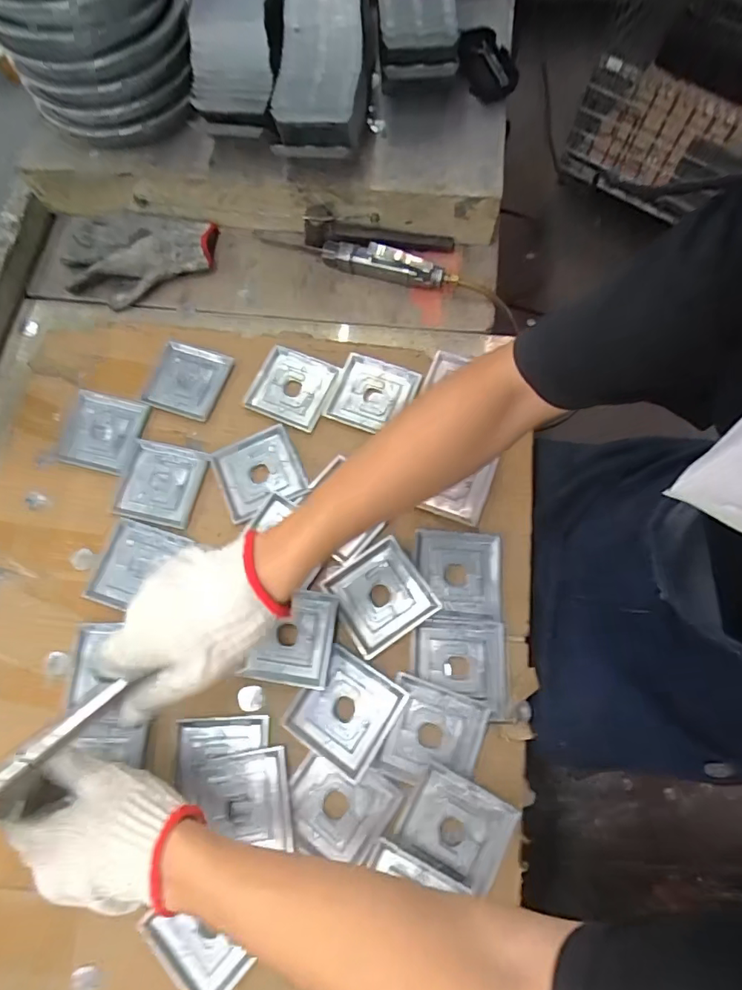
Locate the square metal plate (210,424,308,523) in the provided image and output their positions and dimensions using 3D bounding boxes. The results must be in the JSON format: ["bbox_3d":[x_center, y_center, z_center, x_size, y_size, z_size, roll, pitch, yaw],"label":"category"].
[{"bbox_3d":[-0.124,-0.025,0.553,0.090,0.008,0.086,-24,72,-6],"label":"square metal plate"}]

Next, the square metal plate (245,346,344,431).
[{"bbox_3d":[-0.092,-0.129,0.591,0.090,0.015,0.092,21,74,9],"label":"square metal plate"}]

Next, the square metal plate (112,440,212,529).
[{"bbox_3d":[-0.237,-0.014,0.562,0.090,0.004,0.091,12,73,6],"label":"square metal plate"}]

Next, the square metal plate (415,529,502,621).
[{"bbox_3d":[0.090,0.081,0.512,0.088,0.006,0.089,2,72,3],"label":"square metal plate"}]

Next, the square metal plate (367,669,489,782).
[{"bbox_3d":[0.058,0.224,0.465,0.090,0.013,0.088,16,73,7],"label":"square metal plate"}]

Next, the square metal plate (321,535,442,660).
[{"bbox_3d":[0.010,0.101,0.505,0.090,0.010,0.090,-32,73,-8],"label":"square metal plate"}]

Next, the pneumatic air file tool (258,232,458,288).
[{"bbox_3d":[0.020,-0.292,0.627,0.170,0.043,0.028,16,73,7],"label":"pneumatic air file tool"}]

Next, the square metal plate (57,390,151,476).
[{"bbox_3d":[-0.317,-0.076,0.585,0.094,0.005,0.091,13,73,6],"label":"square metal plate"}]

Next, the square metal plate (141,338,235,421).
[{"bbox_3d":[-0.223,-0.140,0.604,0.090,0.006,0.091,16,73,7],"label":"square metal plate"}]

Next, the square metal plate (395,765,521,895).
[{"bbox_3d":[0.077,0.293,0.442,0.088,0.008,0.072,29,75,11],"label":"square metal plate"}]

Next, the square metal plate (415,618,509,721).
[{"bbox_3d":[0.088,0.168,0.488,0.087,0.007,0.087,2,72,3],"label":"square metal plate"}]

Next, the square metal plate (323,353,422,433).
[{"bbox_3d":[0.001,-0.117,0.585,0.090,0.013,0.088,20,74,8],"label":"square metal plate"}]

